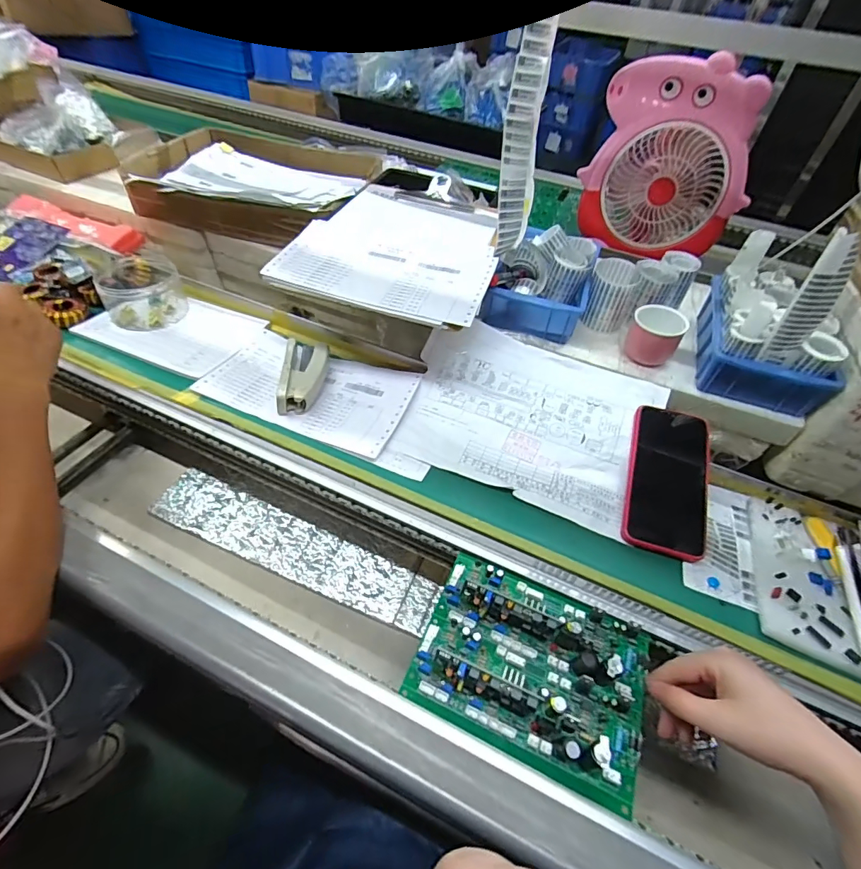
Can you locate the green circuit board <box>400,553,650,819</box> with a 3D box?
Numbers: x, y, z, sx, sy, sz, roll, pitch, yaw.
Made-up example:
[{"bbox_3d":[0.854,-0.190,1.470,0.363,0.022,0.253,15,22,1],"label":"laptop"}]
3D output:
[{"bbox_3d":[0.085,0.177,0.356,0.177,0.035,0.138,22,49,13],"label":"green circuit board"}]

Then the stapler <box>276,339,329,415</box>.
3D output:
[{"bbox_3d":[-0.153,-0.073,0.541,0.049,0.027,0.111,0,48,-7],"label":"stapler"}]

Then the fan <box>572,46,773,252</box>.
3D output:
[{"bbox_3d":[0.380,-0.427,0.718,0.254,0.252,0.075,22,49,13],"label":"fan"}]

